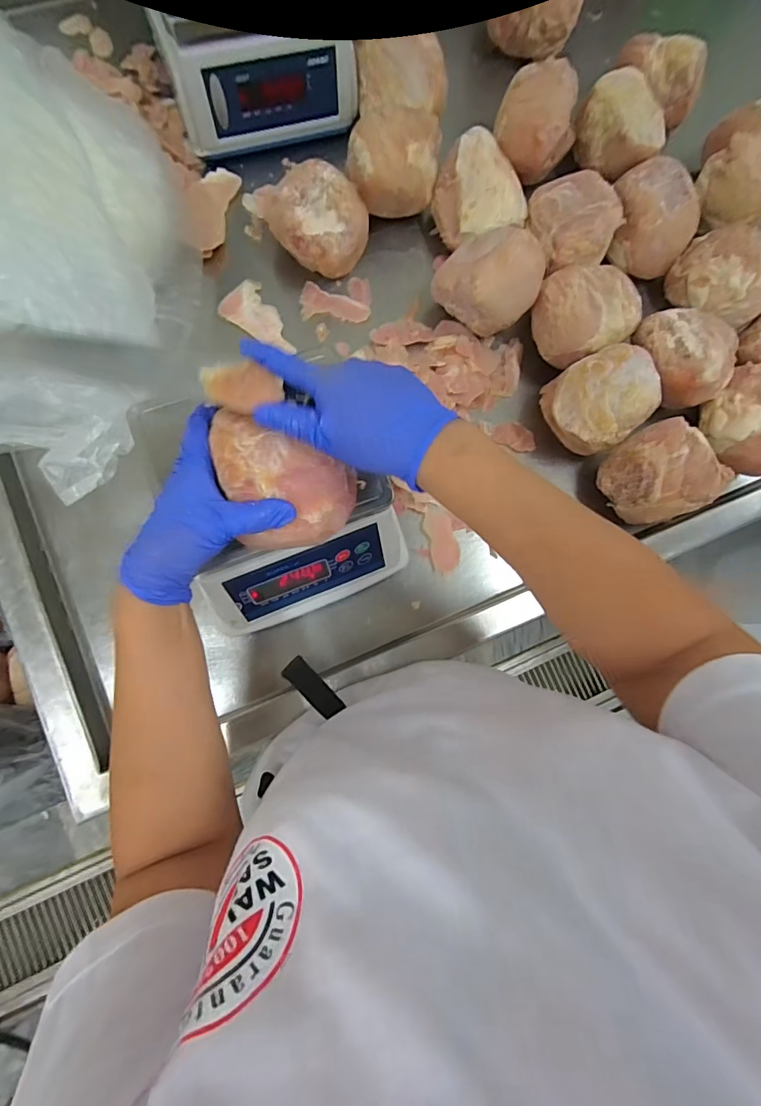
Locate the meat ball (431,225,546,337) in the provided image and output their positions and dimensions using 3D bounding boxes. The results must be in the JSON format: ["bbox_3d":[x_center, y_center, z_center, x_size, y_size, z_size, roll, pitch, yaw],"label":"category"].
[{"bbox_3d":[0.135,-0.341,0.596,0.119,0.101,0.093,40,80,0],"label":"meat ball"}]

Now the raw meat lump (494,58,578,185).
[{"bbox_3d":[0.213,-0.582,0.638,0.107,0.087,0.114,27,80,-2],"label":"raw meat lump"}]

